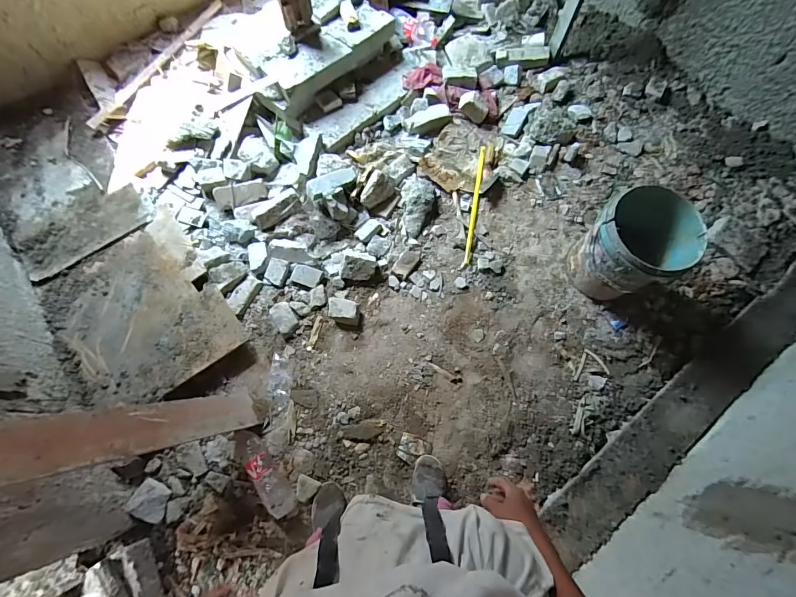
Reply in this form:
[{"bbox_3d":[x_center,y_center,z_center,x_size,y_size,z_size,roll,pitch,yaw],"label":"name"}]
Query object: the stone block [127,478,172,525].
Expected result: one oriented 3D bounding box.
[{"bbox_3d":[-0.796,0.652,1.276,0.124,0.049,0.099,25,72,8],"label":"stone block"}]

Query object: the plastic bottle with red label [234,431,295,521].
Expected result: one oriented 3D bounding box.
[{"bbox_3d":[-0.445,0.568,1.294,0.093,0.085,0.315,-35,73,-13],"label":"plastic bottle with red label"}]

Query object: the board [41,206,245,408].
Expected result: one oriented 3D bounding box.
[{"bbox_3d":[-0.981,0.055,1.506,0.558,0.035,0.697,-36,70,-9],"label":"board"}]

